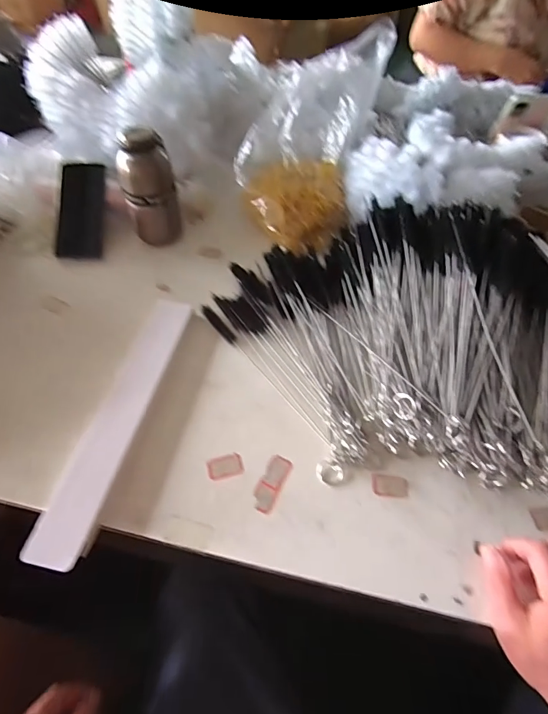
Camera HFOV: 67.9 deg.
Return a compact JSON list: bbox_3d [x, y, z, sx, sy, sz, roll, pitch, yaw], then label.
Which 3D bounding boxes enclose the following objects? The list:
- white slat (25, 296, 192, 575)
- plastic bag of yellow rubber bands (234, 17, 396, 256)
[{"bbox_3d":[-0.174,0.060,0.470,0.058,0.017,0.336,9,52,6],"label":"white slat"},{"bbox_3d":[0.045,-0.330,0.629,0.193,0.220,0.227,15,53,11],"label":"plastic bag of yellow rubber bands"}]

